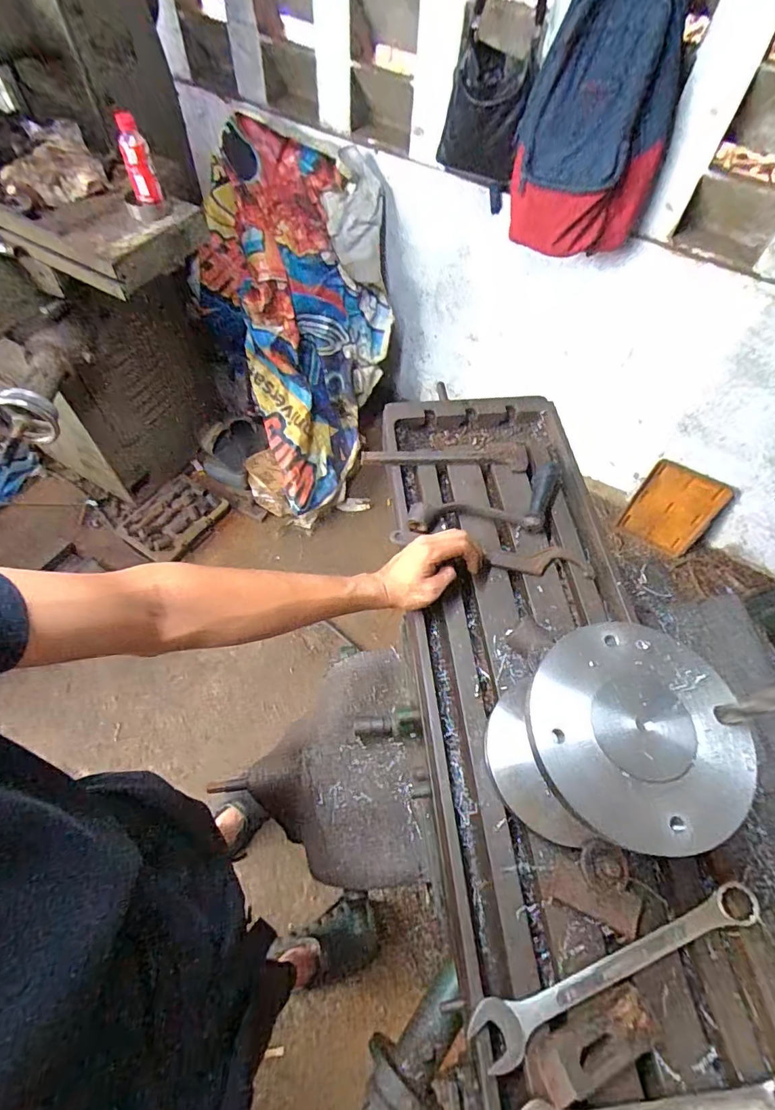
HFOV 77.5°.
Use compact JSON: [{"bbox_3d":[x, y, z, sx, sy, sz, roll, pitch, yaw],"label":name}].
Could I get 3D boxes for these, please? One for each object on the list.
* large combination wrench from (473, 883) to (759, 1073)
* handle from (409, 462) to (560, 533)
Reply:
[{"bbox_3d":[0.199,0.352,0.410,0.270,0.016,0.039,-17,63,-11],"label":"large combination wrench"},{"bbox_3d":[0.144,-0.054,0.645,0.230,0.036,0.091,-21,64,-13],"label":"handle"}]

